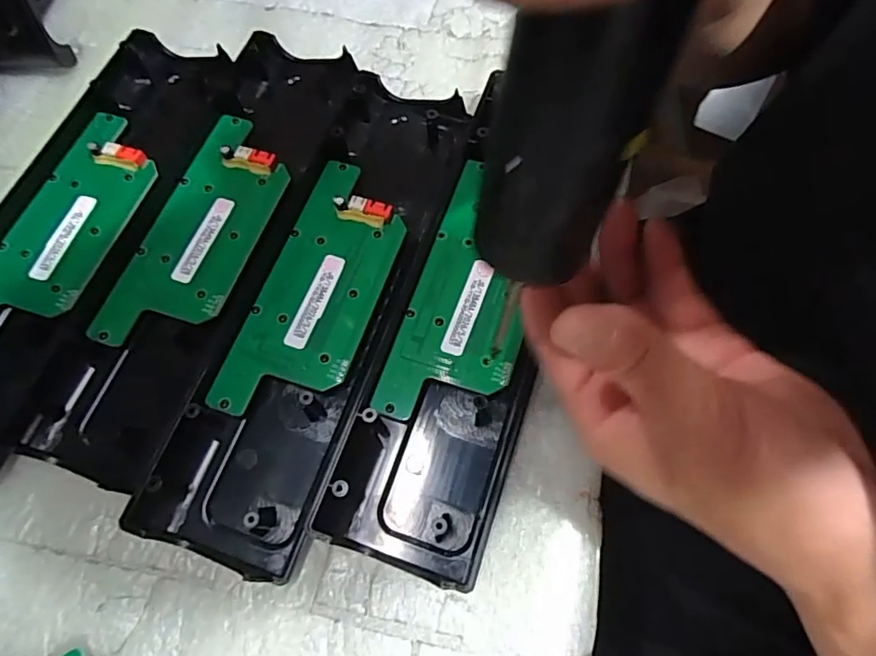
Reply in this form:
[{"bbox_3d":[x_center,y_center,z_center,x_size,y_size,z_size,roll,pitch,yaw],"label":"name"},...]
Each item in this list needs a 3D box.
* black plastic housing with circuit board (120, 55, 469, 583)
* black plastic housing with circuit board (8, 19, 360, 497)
[{"bbox_3d":[-0.058,-0.021,0.251,0.077,0.015,0.248,17,69,6],"label":"black plastic housing with circuit board"},{"bbox_3d":[-0.118,-0.051,0.264,0.073,0.013,0.244,17,69,6],"label":"black plastic housing with circuit board"}]

